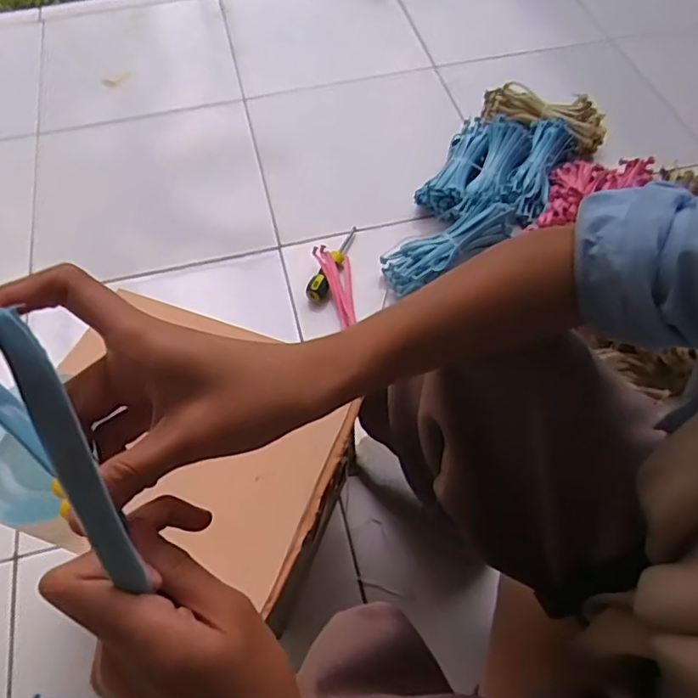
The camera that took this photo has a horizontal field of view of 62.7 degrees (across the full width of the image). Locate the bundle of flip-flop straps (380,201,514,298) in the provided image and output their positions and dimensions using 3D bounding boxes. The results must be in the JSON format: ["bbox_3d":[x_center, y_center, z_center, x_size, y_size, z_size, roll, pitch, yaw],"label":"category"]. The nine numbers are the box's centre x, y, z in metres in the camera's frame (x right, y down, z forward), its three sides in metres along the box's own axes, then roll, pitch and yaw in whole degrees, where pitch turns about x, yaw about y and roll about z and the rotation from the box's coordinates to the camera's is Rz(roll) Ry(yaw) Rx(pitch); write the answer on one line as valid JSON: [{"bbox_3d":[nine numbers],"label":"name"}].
[{"bbox_3d":[0.150,-0.160,0.867,0.202,0.072,0.088,-26,63,-14],"label":"bundle of flip-flop straps"}]

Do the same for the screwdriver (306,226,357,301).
[{"bbox_3d":[-0.022,-0.131,0.908,0.026,0.036,0.156,24,63,14],"label":"screwdriver"}]

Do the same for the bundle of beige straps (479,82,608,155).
[{"bbox_3d":[0.349,-0.422,1.035,0.226,0.057,0.082,24,63,14],"label":"bundle of beige straps"}]

